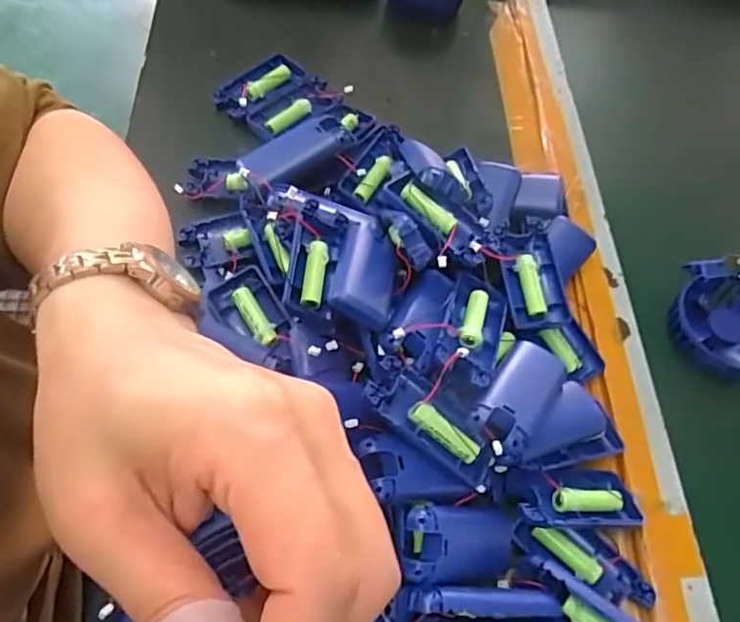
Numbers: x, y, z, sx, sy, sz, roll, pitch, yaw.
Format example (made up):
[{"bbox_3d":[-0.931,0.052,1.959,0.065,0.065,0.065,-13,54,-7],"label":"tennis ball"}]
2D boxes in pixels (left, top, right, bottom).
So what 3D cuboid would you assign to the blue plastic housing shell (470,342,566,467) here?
[{"bbox_3d":[0.106,0.061,0.416,0.042,0.031,0.099,34,44,15],"label":"blue plastic housing shell"}]

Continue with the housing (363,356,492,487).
[{"bbox_3d":[0.039,0.073,0.382,0.094,0.017,0.038,40,63,5],"label":"housing"}]

